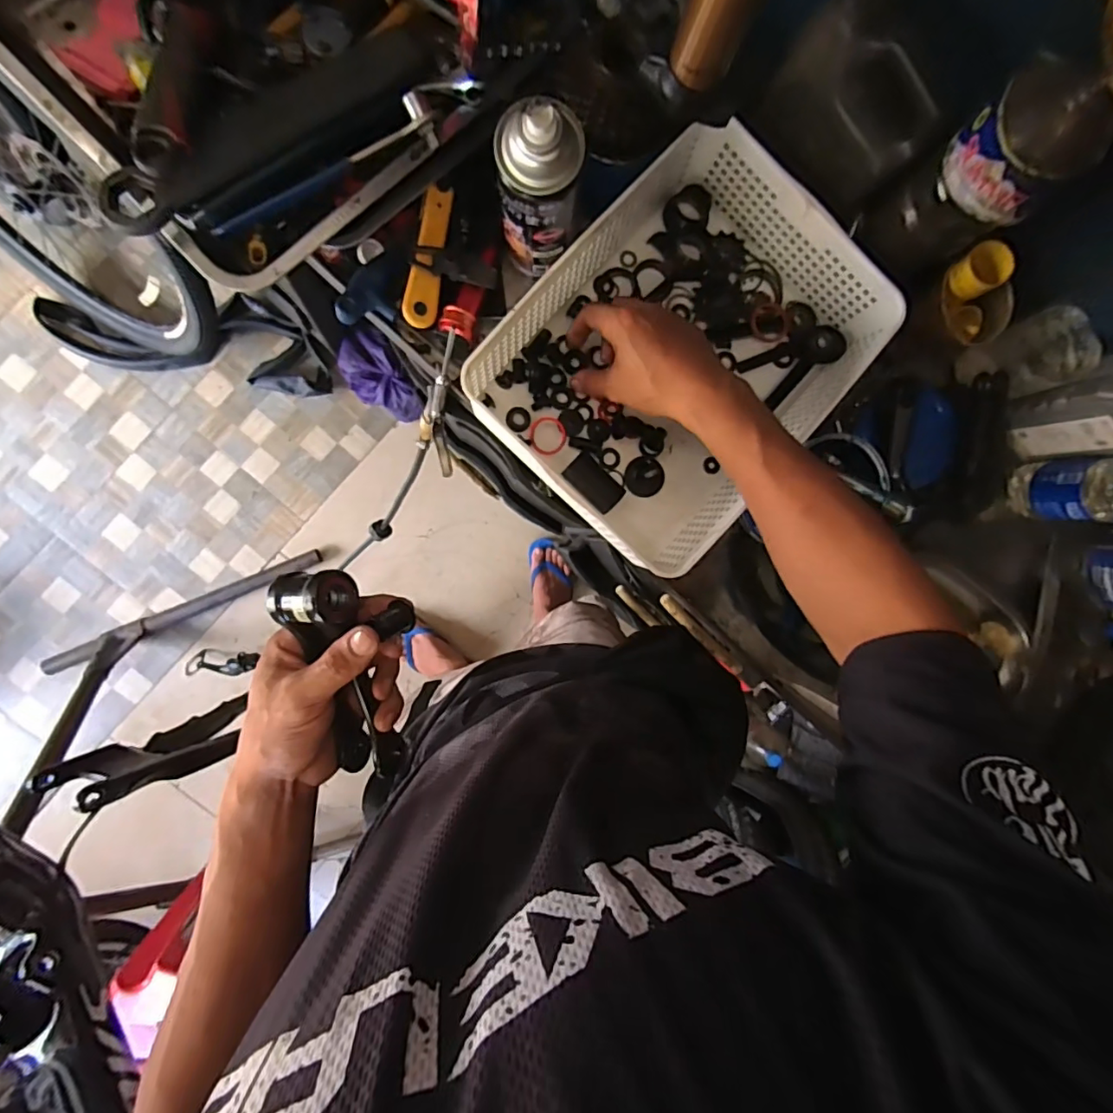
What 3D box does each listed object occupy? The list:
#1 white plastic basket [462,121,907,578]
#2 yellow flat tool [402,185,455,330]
[{"bbox_3d":[0.112,-0.181,0.484,0.244,0.088,0.316,43,86,-7],"label":"white plastic basket"},{"bbox_3d":[-0.116,-0.269,0.484,0.028,0.018,0.117,9,92,-7],"label":"yellow flat tool"}]

